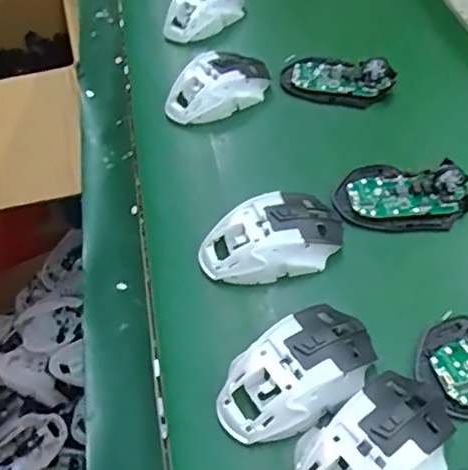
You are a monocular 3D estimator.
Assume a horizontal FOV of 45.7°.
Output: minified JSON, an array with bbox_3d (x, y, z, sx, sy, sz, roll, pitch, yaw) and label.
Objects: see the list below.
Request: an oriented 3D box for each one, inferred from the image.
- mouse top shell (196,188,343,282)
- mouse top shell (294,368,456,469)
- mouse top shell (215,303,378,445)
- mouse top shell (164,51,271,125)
[{"bbox_3d":[0.030,0.001,0.453,0.118,0.040,0.065,-11,53,-7],"label":"mouse top shell"},{"bbox_3d":[0.087,0.134,0.341,0.117,0.035,0.065,-32,58,-22],"label":"mouse top shell"},{"bbox_3d":[0.042,0.093,0.378,0.117,0.040,0.067,-28,57,-19],"label":"mouse top shell"},{"bbox_3d":[-0.017,-0.155,0.582,0.116,0.042,0.061,-25,56,-17],"label":"mouse top shell"}]

